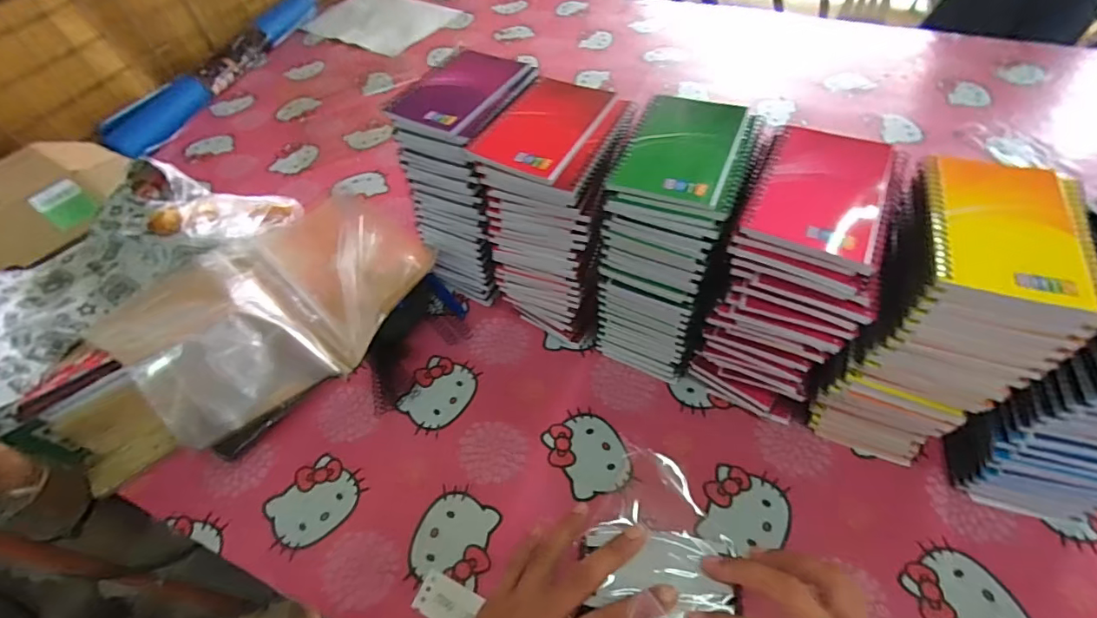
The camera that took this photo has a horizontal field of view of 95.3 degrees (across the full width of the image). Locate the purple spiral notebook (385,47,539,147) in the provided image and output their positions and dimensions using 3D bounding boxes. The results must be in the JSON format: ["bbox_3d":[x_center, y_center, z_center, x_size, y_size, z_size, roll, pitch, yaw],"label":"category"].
[{"bbox_3d":[-0.079,-0.210,0.480,0.098,0.019,0.131,24,57,20],"label":"purple spiral notebook"}]

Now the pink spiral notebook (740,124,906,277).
[{"bbox_3d":[0.202,-0.089,0.366,0.093,0.016,0.128,23,57,20],"label":"pink spiral notebook"}]

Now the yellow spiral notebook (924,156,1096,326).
[{"bbox_3d":[0.302,-0.052,0.330,0.091,0.016,0.124,15,55,15],"label":"yellow spiral notebook"}]

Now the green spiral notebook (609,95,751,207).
[{"bbox_3d":[0.106,-0.134,0.405,0.083,0.010,0.130,18,55,17],"label":"green spiral notebook"}]

